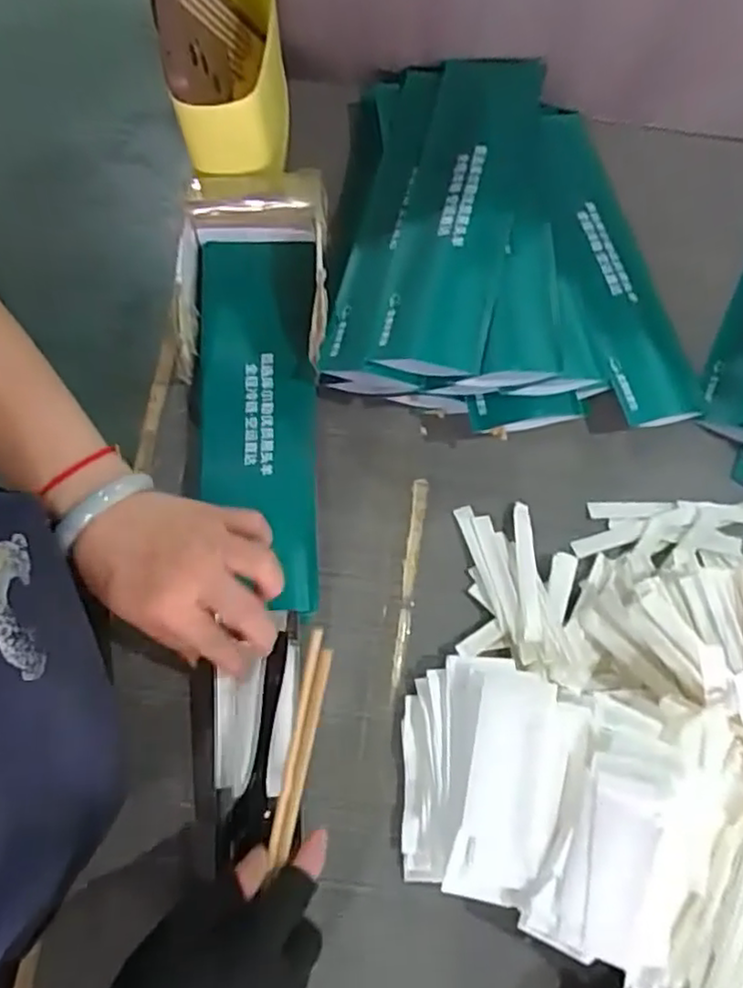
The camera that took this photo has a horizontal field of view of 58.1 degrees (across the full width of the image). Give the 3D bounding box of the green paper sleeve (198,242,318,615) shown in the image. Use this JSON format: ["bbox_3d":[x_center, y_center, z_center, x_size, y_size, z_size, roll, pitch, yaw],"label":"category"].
[{"bbox_3d":[-0.082,-0.057,0.477,0.083,0.018,0.273,-1,78,-5],"label":"green paper sleeve"}]

